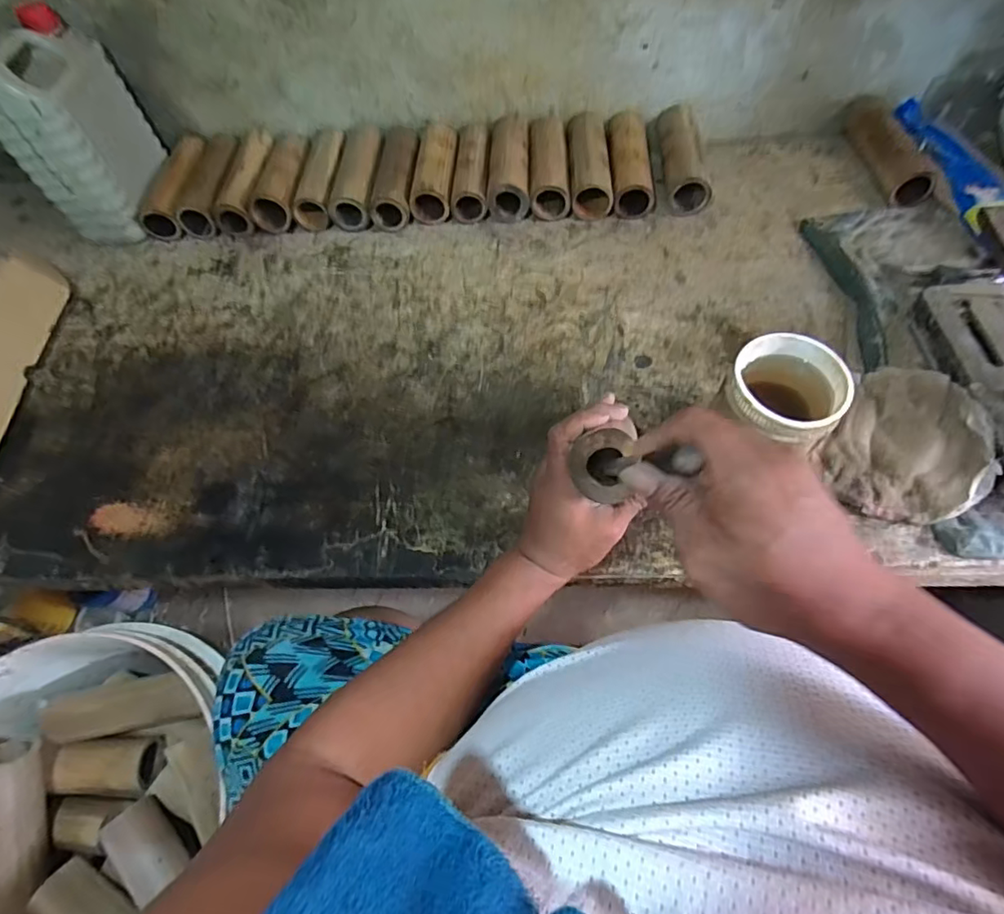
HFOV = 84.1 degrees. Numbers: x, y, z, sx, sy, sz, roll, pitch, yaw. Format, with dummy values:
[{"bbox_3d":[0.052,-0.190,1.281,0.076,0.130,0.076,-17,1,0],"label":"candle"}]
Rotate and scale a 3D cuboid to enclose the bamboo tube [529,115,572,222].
[{"bbox_3d":[0.068,-0.421,0.802,0.052,0.046,0.183,-2,61,5],"label":"bamboo tube"}]

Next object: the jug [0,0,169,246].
[{"bbox_3d":[-0.560,-0.435,0.752,0.100,0.226,0.170,-5,60,4],"label":"jug"}]

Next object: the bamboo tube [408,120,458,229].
[{"bbox_3d":[-0.093,-0.418,0.804,0.059,0.045,0.183,0,61,7],"label":"bamboo tube"}]

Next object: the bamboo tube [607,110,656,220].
[{"bbox_3d":[0.183,-0.419,0.789,0.063,0.050,0.183,-1,61,6],"label":"bamboo tube"}]

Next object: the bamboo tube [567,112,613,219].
[{"bbox_3d":[0.124,-0.418,0.792,0.056,0.053,0.176,-2,61,6],"label":"bamboo tube"}]

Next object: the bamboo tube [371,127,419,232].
[{"bbox_3d":[-0.148,-0.409,0.805,0.058,0.048,0.189,0,61,7],"label":"bamboo tube"}]

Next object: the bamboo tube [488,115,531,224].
[{"bbox_3d":[0.012,-0.420,0.796,0.057,0.046,0.184,-1,61,6],"label":"bamboo tube"}]

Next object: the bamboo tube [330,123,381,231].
[{"bbox_3d":[-0.205,-0.412,0.813,0.060,0.047,0.188,-1,61,6],"label":"bamboo tube"}]

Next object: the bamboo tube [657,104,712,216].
[{"bbox_3d":[0.247,-0.417,0.771,0.059,0.053,0.174,-3,61,5],"label":"bamboo tube"}]

